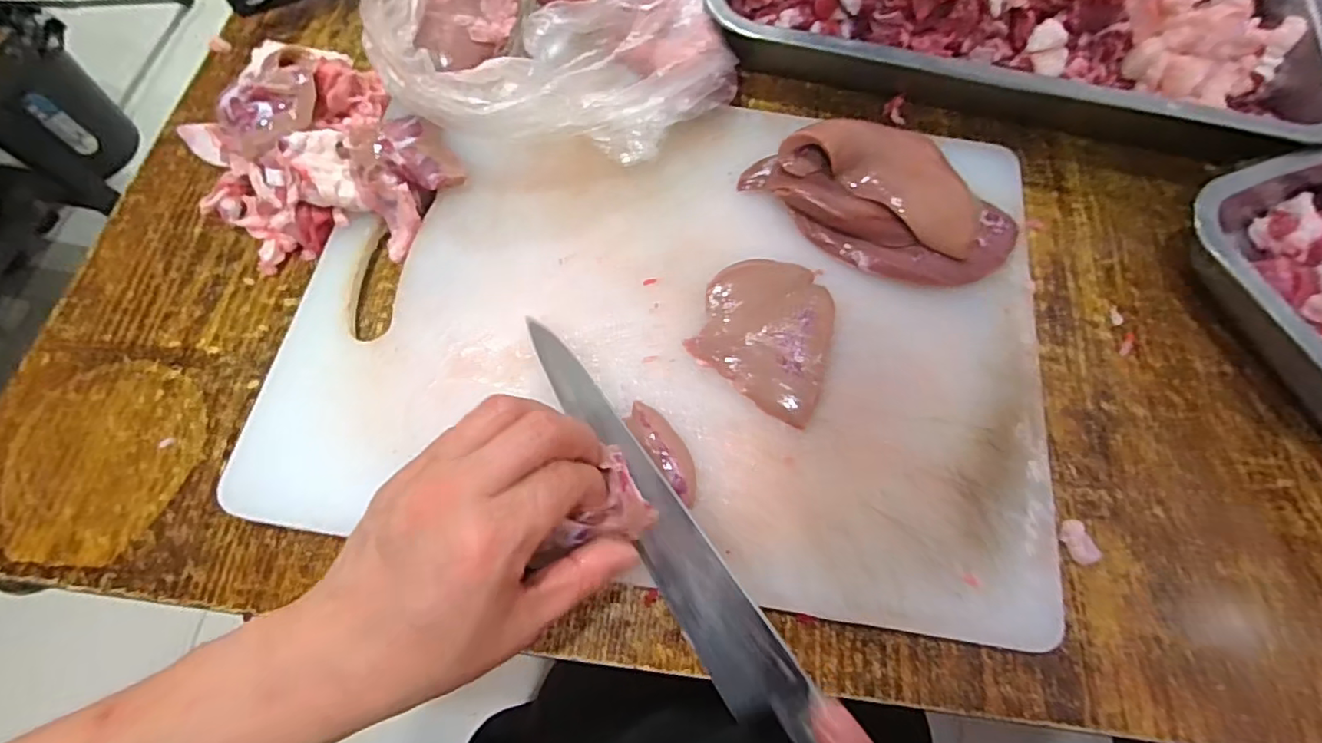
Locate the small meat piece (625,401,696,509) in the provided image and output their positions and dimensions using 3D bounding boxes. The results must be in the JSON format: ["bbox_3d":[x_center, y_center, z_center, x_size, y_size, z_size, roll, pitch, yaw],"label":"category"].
[{"bbox_3d":[0.002,0.037,0.287,0.020,0.013,0.054,-34,72,-14],"label":"small meat piece"}]

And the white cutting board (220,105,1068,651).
[{"bbox_3d":[0.010,-0.037,0.314,0.379,0.024,0.279,9,67,1],"label":"white cutting board"}]

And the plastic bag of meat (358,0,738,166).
[{"bbox_3d":[-0.057,-0.214,0.350,0.193,0.088,0.188,-5,68,-3],"label":"plastic bag of meat"}]

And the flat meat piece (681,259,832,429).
[{"bbox_3d":[0.057,-0.023,0.317,0.071,0.020,0.085,21,63,12],"label":"flat meat piece"}]

